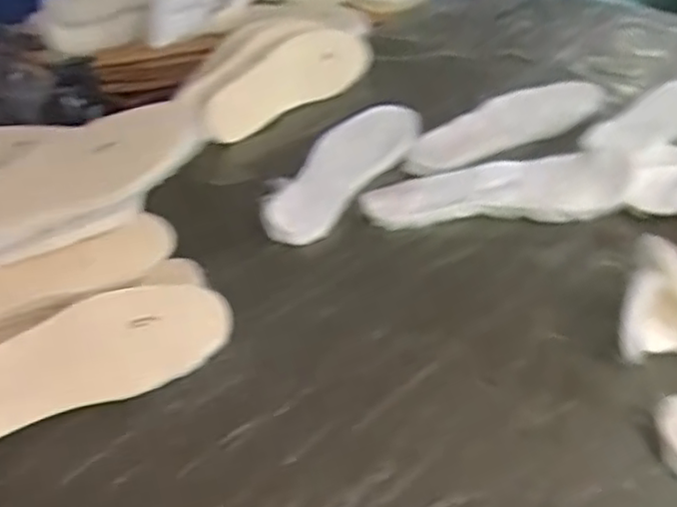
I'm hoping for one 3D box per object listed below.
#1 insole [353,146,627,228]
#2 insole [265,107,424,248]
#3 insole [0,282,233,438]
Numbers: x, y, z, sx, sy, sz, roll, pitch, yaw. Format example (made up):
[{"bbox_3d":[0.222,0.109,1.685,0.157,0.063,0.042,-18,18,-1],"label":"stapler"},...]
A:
[{"bbox_3d":[0.161,-0.068,0.715,0.261,0.020,0.094,-4,45,11],"label":"insole"},{"bbox_3d":[0.009,-0.110,0.788,0.104,0.023,0.282,15,43,27],"label":"insole"},{"bbox_3d":[-0.220,0.087,0.547,0.275,0.014,0.085,-18,77,-25],"label":"insole"}]

